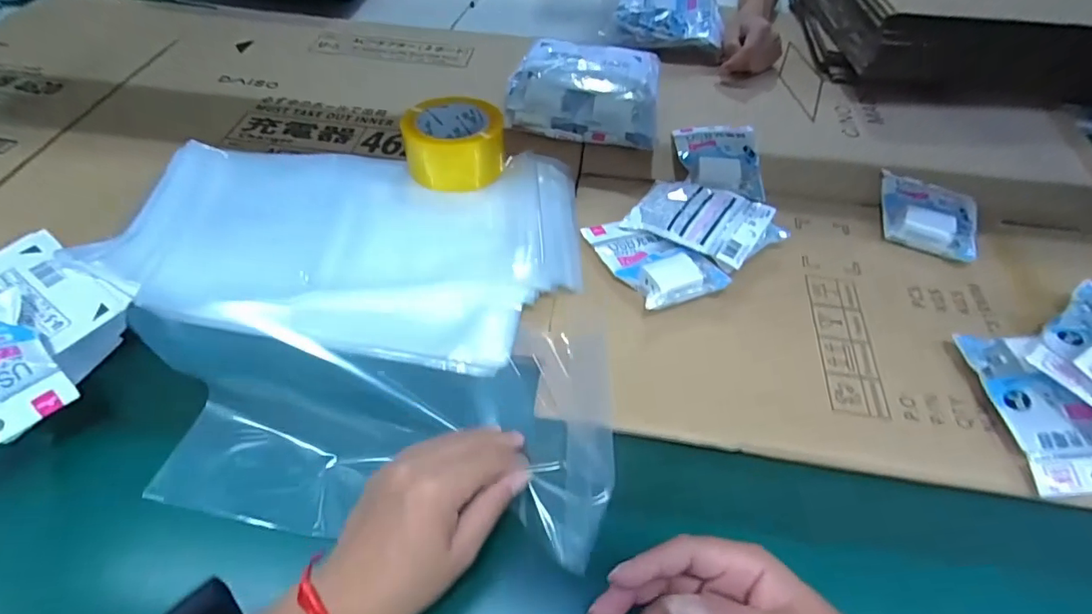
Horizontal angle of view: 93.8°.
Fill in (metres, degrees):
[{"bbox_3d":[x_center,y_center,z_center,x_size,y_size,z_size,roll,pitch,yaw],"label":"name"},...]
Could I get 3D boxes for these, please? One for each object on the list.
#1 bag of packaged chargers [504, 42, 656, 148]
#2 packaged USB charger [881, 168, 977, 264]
[{"bbox_3d":[0.050,-0.268,0.636,0.182,0.078,0.131,9,52,6],"label":"bag of packaged chargers"},{"bbox_3d":[0.420,-0.106,0.562,0.092,0.026,0.129,19,54,13],"label":"packaged USB charger"}]

